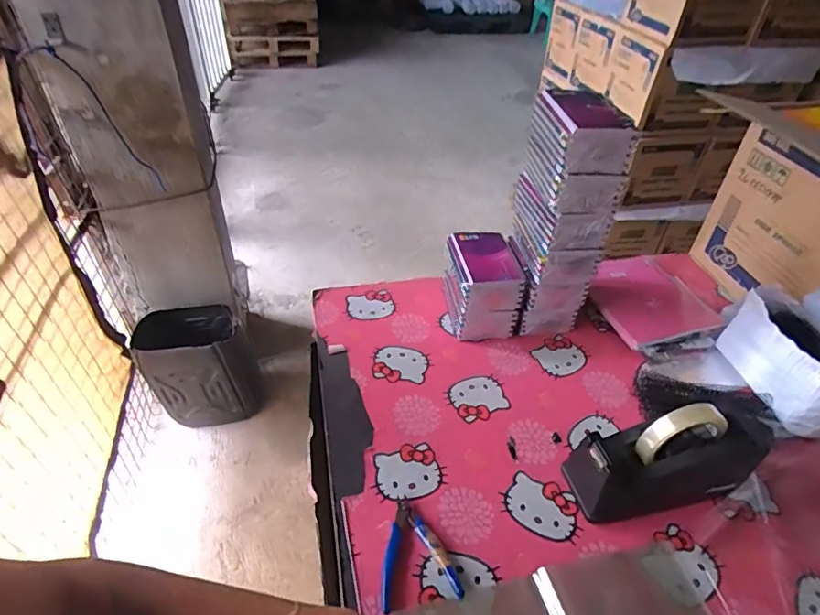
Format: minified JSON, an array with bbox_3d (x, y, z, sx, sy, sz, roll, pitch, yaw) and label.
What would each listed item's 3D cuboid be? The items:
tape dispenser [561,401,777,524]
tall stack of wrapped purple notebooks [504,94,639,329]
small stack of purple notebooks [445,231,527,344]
[{"bbox_3d":[0.296,0.174,0.590,0.213,0.123,0.068,-4,42,-9],"label":"tape dispenser"},{"bbox_3d":[0.219,-0.126,0.773,0.105,0.338,0.142,-3,42,-7],"label":"tall stack of wrapped purple notebooks"},{"bbox_3d":[0.117,-0.035,0.821,0.107,0.111,0.141,-3,42,-8],"label":"small stack of purple notebooks"}]

